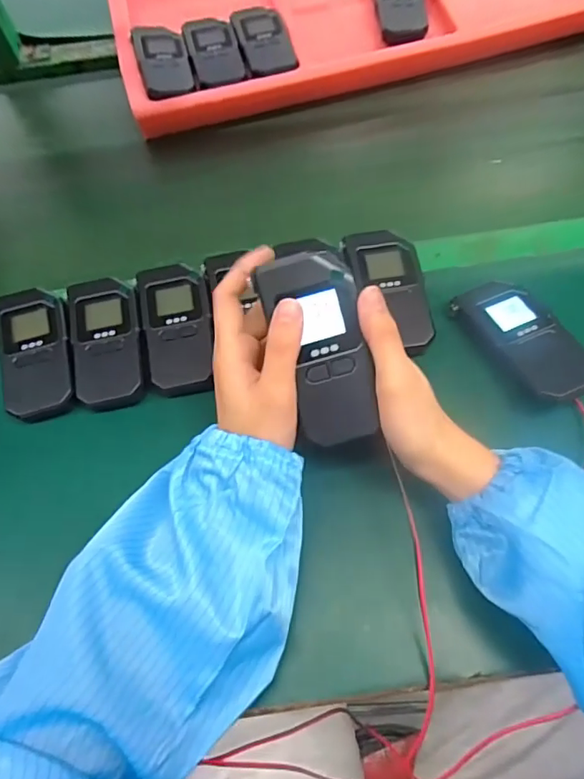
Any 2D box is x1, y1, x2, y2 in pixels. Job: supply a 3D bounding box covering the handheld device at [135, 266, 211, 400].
[{"bbox_3d":[-0.095,-0.054,0.430,0.053,0.029,0.114,-12,63,-2],"label":"handheld device"}]

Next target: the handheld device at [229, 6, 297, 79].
[{"bbox_3d":[-0.032,-0.403,0.586,0.058,0.016,0.106,-15,63,-4],"label":"handheld device"}]

